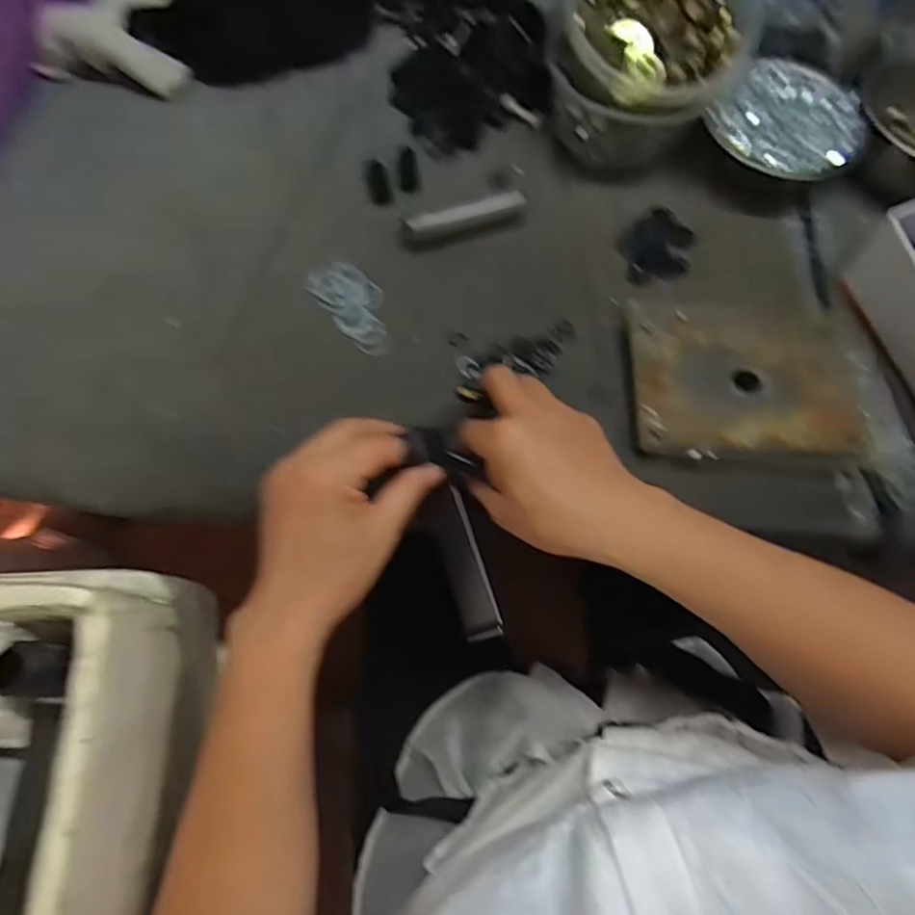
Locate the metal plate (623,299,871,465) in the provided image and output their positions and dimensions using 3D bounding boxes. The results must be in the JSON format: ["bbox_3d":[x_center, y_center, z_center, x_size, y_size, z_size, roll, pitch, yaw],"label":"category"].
[{"bbox_3d":[0.206,-0.060,0.406,0.167,0.012,0.128,3,71,-2],"label":"metal plate"}]

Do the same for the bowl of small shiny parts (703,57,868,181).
[{"bbox_3d":[0.267,-0.263,0.468,0.107,0.049,0.107,40,73,10],"label":"bowl of small shiny parts"}]

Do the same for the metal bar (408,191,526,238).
[{"bbox_3d":[0.007,-0.184,0.445,0.094,0.017,0.018,-24,74,-11],"label":"metal bar"}]

